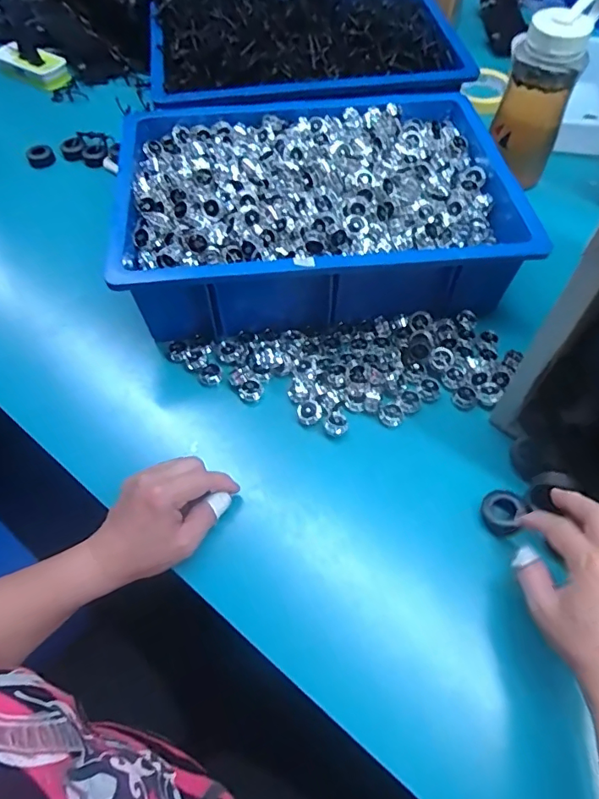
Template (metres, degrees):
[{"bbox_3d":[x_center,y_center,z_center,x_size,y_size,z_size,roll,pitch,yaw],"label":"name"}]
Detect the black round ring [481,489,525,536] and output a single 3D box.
[{"bbox_3d":[0.186,0.101,0.463,0.036,0.012,0.042,22,59,16],"label":"black round ring"}]

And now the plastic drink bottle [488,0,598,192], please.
[{"bbox_3d":[0.307,-0.391,0.657,0.084,0.182,0.092,23,60,17],"label":"plastic drink bottle"}]

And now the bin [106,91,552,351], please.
[{"bbox_3d":[0.024,-0.233,0.611,0.433,0.107,0.314,-5,56,-1],"label":"bin"}]

